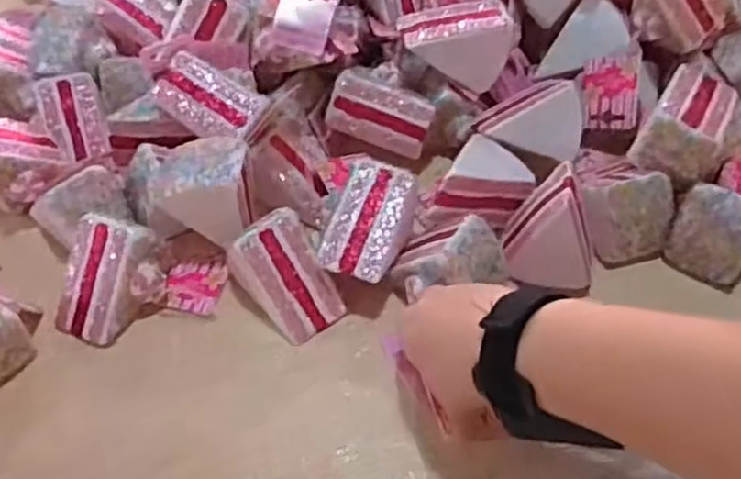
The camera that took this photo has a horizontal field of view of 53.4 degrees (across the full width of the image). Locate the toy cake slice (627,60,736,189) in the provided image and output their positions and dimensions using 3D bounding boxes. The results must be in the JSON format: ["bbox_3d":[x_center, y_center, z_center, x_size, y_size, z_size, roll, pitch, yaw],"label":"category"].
[{"bbox_3d":[0.240,-0.088,0.548,0.059,0.044,0.086,27,55,23],"label":"toy cake slice"}]

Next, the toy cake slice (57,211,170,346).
[{"bbox_3d":[-0.187,0.029,0.528,0.068,0.061,0.076,9,50,10],"label":"toy cake slice"}]

